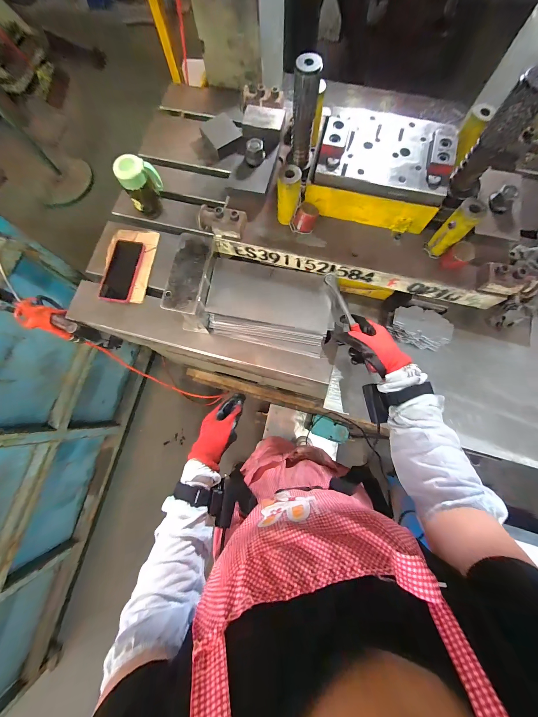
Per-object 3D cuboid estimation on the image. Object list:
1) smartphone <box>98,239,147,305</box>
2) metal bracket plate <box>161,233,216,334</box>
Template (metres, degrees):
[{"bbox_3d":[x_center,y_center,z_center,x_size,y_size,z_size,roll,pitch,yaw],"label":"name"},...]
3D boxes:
[{"bbox_3d":[-0.363,-0.214,0.618,0.078,0.015,0.158,10,80,0],"label":"smartphone"},{"bbox_3d":[-0.153,-0.150,0.549,0.079,0.125,0.182,11,77,4],"label":"metal bracket plate"}]

